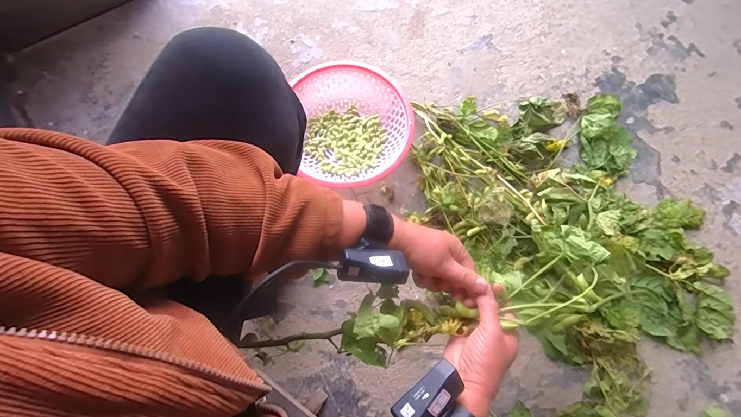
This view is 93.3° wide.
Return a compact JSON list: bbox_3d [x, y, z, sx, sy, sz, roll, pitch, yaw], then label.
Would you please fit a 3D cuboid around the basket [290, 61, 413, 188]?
[{"bbox_3d":[-0.042,-0.173,0.759,0.247,0.105,0.249,0,76,-2],"label":"basket"}]

